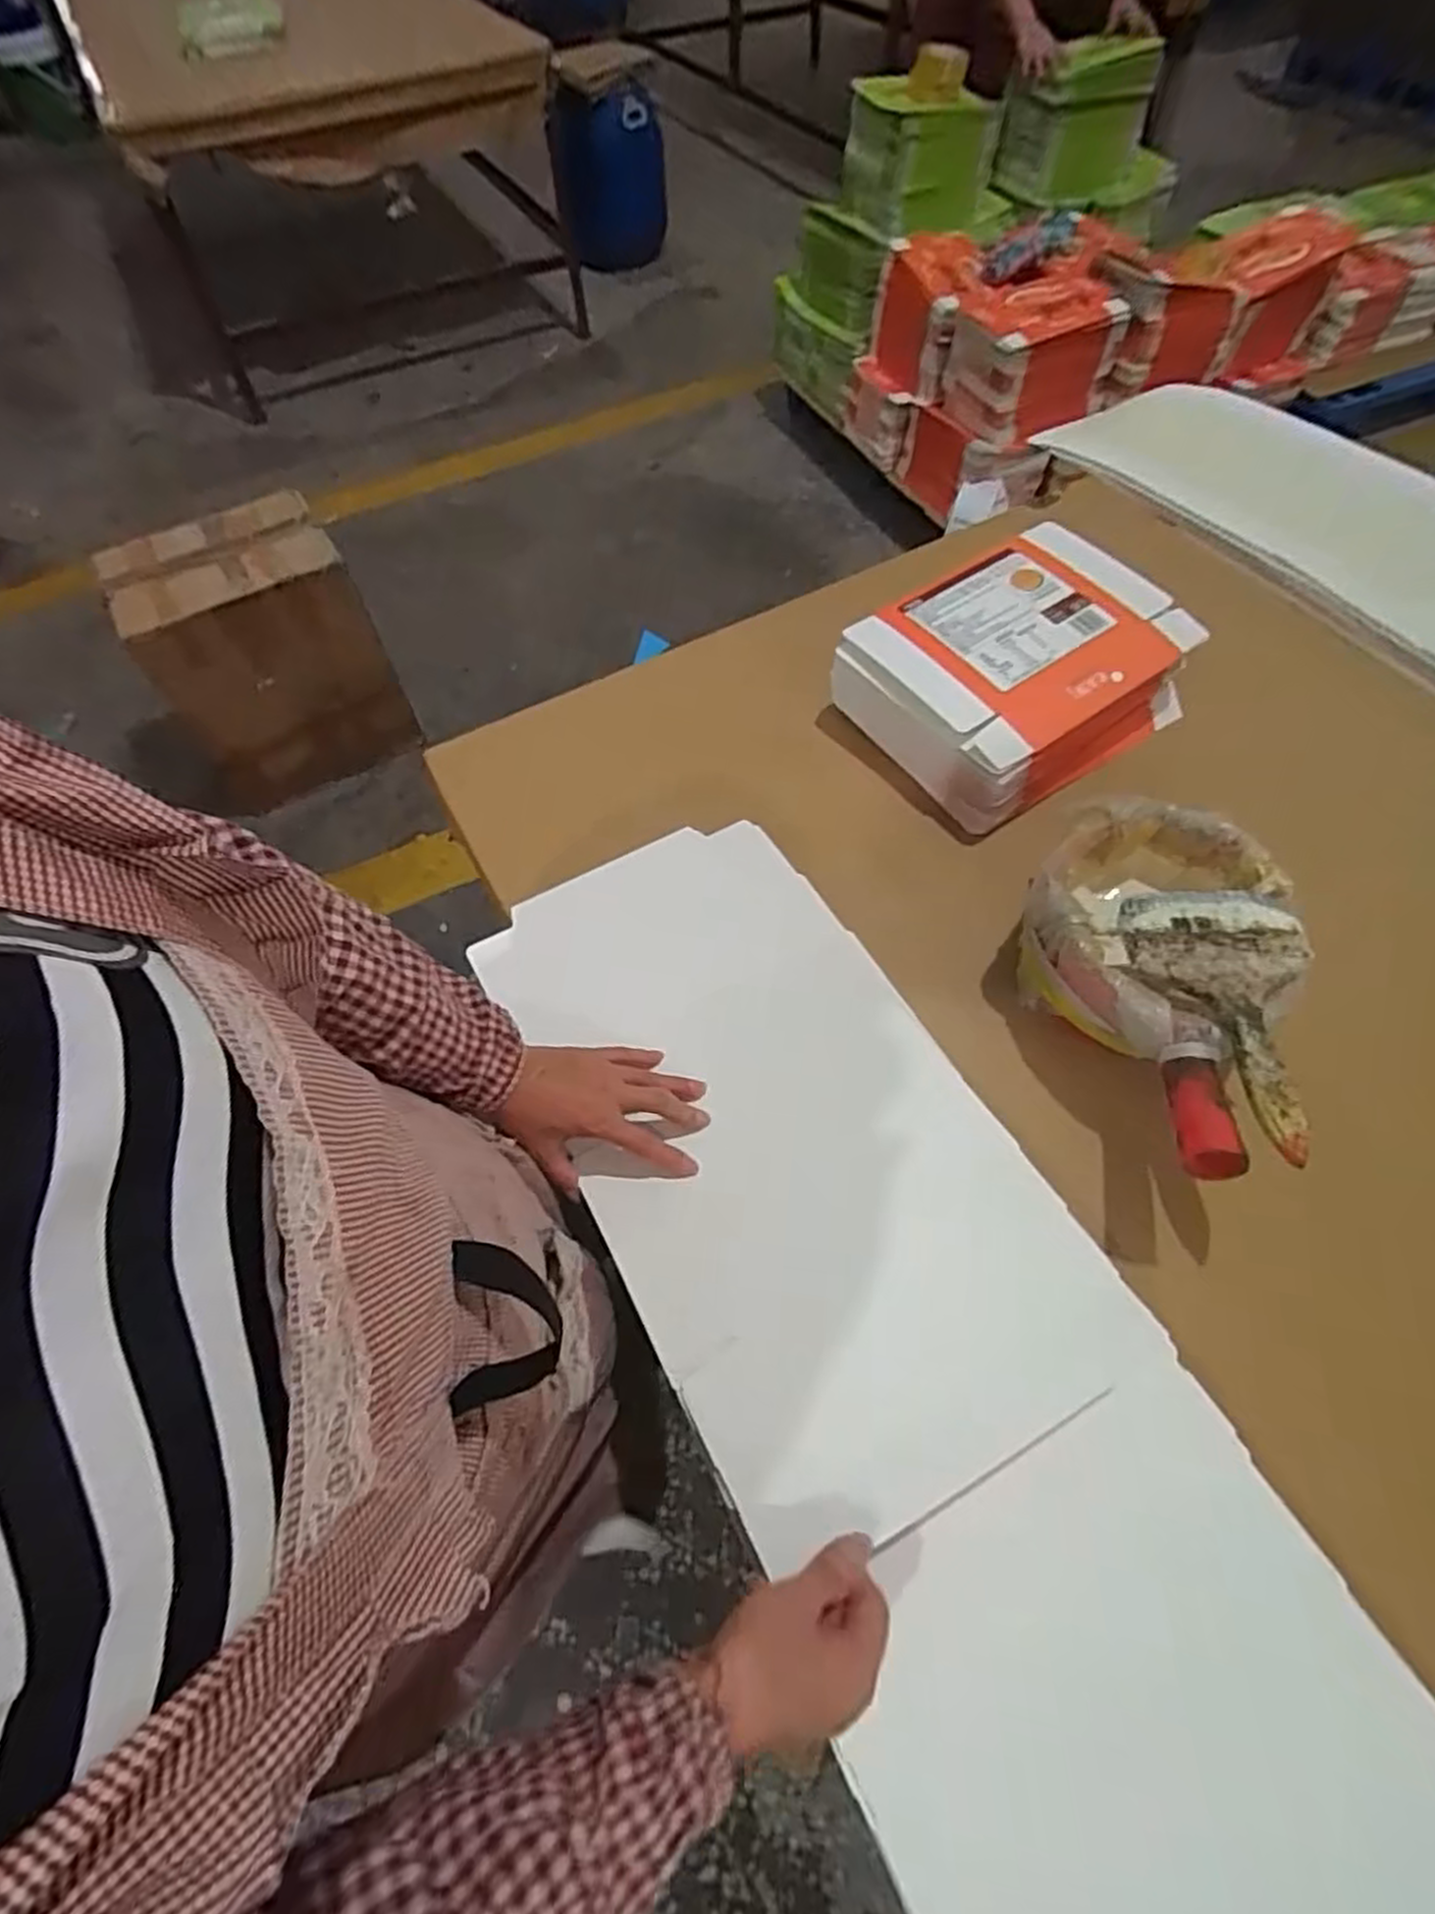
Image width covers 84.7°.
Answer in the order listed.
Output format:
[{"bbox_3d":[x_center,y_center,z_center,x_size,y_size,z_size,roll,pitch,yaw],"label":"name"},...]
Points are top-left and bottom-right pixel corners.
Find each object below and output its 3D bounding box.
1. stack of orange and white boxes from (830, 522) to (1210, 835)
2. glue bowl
[{"bbox_3d":[0.308,-0.296,0.812,0.315,0.089,0.236,-33,64,-16],"label":"stack of orange and white boxes"},{"bbox_3d":[0.344,-0.015,0.628,0.190,0.104,0.190,-1,60,1],"label":"glue bowl"}]

